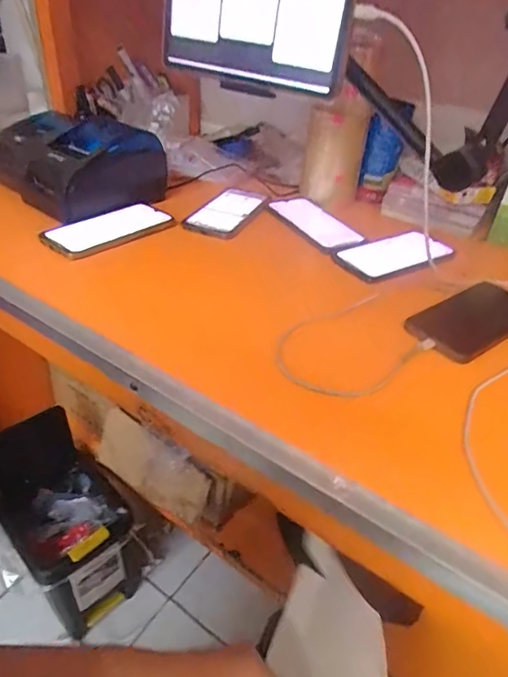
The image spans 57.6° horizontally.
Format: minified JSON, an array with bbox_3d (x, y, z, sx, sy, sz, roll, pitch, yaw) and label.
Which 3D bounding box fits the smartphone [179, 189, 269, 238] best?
[{"bbox_3d":[-0.037,-0.195,0.712,0.075,0.014,0.166,22,41,12],"label":"smartphone"}]

